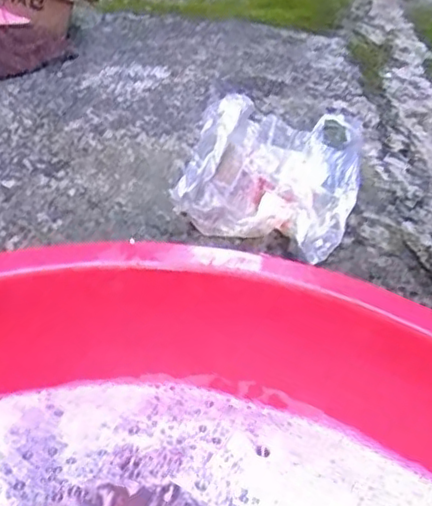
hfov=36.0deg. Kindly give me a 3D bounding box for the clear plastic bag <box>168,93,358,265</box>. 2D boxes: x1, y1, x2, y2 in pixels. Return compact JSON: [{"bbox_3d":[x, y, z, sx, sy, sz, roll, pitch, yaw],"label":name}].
[{"bbox_3d":[0.084,-0.129,0.955,0.242,0.069,0.349,9,37,7],"label":"clear plastic bag"}]

